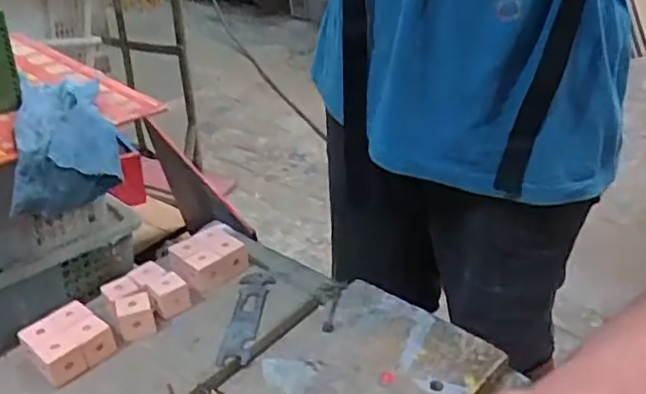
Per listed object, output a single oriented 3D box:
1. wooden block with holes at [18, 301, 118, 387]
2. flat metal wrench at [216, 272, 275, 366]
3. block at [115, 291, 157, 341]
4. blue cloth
[{"bbox_3d":[-0.236,0.134,0.610,0.063,0.033,0.062,26,40,38],"label":"wooden block with holes"},{"bbox_3d":[-0.075,0.113,0.647,0.032,0.005,0.130,2,31,5],"label":"flat metal wrench"},{"bbox_3d":[-0.182,0.115,0.638,0.034,0.029,0.030,-13,33,-19],"label":"block"},{"bbox_3d":[-0.306,-0.064,0.806,0.118,0.097,0.208,-7,32,-7],"label":"blue cloth"}]

